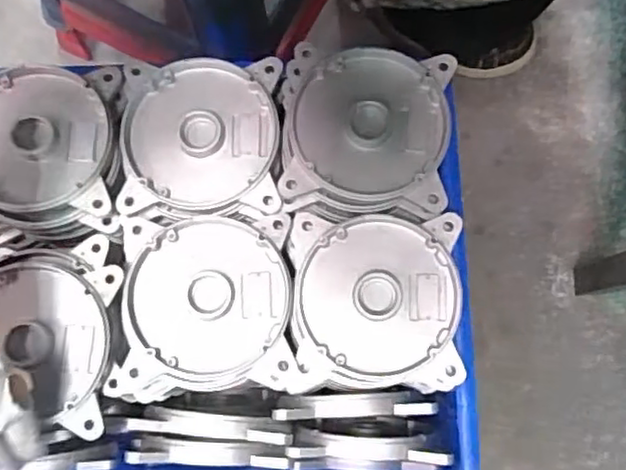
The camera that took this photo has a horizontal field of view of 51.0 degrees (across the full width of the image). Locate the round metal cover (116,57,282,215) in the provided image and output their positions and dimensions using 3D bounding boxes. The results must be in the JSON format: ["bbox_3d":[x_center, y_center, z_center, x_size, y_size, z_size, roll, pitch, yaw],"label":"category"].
[{"bbox_3d":[-0.105,-0.093,0.611,0.146,0.041,0.149,0,80,1],"label":"round metal cover"}]

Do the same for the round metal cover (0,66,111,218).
[{"bbox_3d":[-0.259,-0.086,0.615,0.145,0.035,0.150,0,80,1],"label":"round metal cover"}]

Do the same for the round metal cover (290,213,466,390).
[{"bbox_3d":[0.055,0.057,0.580,0.142,0.027,0.145,1,80,1],"label":"round metal cover"}]

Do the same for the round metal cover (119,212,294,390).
[{"bbox_3d":[-0.094,0.057,0.577,0.145,0.026,0.148,-2,80,1],"label":"round metal cover"}]

